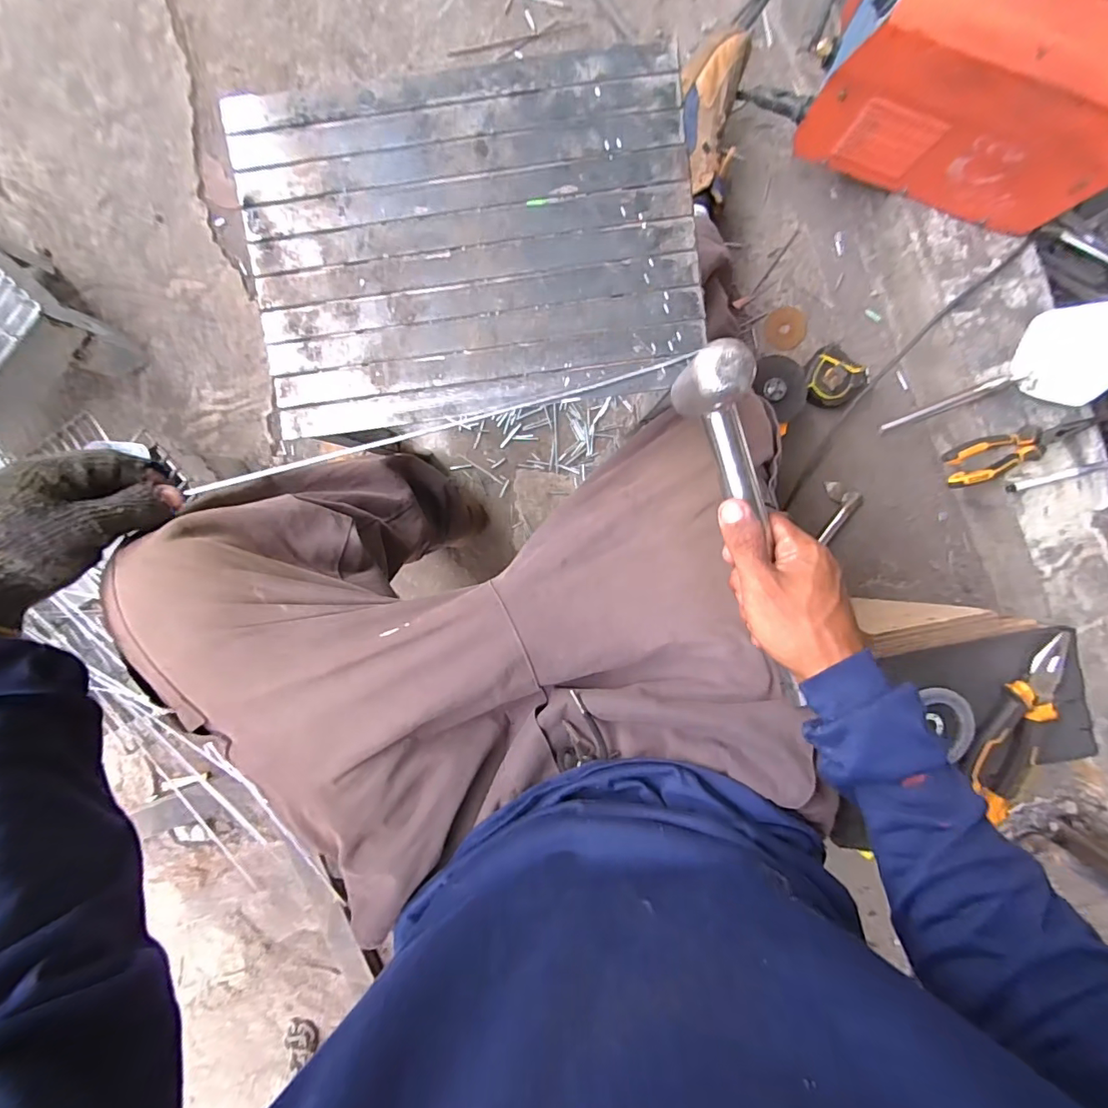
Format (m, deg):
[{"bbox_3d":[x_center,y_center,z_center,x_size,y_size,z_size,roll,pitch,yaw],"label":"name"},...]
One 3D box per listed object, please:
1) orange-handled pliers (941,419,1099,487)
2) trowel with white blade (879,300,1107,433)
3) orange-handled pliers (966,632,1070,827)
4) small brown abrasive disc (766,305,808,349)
[{"bbox_3d":[0.625,-0.142,0.672,0.180,0.027,0.053,-21,96,1],"label":"orange-handled pliers"},{"bbox_3d":[0.617,-0.234,0.644,0.330,0.061,0.121,-21,96,36],"label":"trowel with white blade"},{"bbox_3d":[0.462,0.167,0.489,0.048,0.020,0.181,24,95,-3],"label":"orange-handled pliers"},{"bbox_3d":[0.360,-0.351,0.772,0.058,0.010,0.060,7,115,15],"label":"small brown abrasive disc"}]

